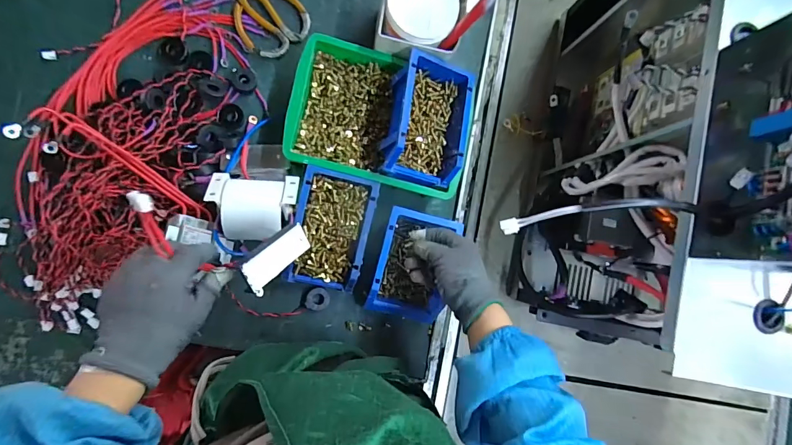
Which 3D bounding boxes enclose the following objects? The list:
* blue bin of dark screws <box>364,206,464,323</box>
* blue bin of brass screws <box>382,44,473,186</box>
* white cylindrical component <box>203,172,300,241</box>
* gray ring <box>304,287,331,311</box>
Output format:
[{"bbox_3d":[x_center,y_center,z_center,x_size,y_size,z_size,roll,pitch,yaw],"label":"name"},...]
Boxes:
[{"bbox_3d":[0.020,0.064,0.571,0.097,0.071,0.150,14,85,-8],"label":"blue bin of dark screws"},{"bbox_3d":[0.044,-0.138,0.533,0.110,0.070,0.164,12,85,-8],"label":"blue bin of brass screws"},{"bbox_3d":[-0.186,-0.019,0.517,0.106,0.071,0.084,2,87,-8],"label":"white cylindrical component"},{"bbox_3d":[-0.116,0.114,0.577,0.033,0.014,0.033,0,87,-8],"label":"gray ring"}]

